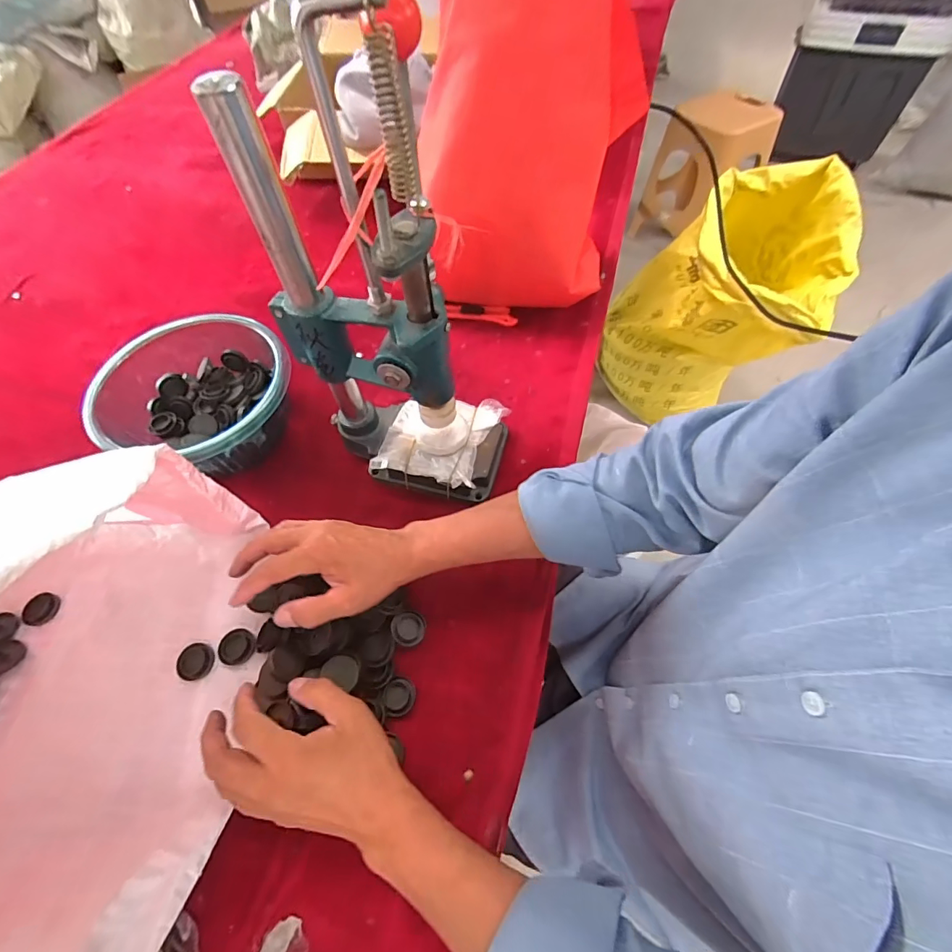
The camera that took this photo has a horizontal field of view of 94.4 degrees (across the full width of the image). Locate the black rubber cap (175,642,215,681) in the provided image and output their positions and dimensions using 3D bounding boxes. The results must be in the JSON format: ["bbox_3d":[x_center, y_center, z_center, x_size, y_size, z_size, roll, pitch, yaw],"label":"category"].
[{"bbox_3d":[-0.264,0.175,0.417,0.031,0.010,0.032,-1,59,1],"label":"black rubber cap"}]

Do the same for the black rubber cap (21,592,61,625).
[{"bbox_3d":[-0.442,0.135,0.448,0.028,0.009,0.031,1,59,2],"label":"black rubber cap"}]

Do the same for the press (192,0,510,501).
[{"bbox_3d":[-0.077,-0.134,0.383,0.200,0.384,0.119,12,60,8],"label":"press"}]

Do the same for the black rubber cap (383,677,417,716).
[{"bbox_3d":[-0.069,0.202,0.402,0.028,0.014,0.030,2,59,3],"label":"black rubber cap"}]

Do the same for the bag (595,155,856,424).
[{"bbox_3d":[0.549,-0.373,1.098,0.421,0.570,0.385,19,63,13],"label":"bag"}]

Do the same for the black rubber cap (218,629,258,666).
[{"bbox_3d":[-0.229,0.163,0.423,0.036,0.004,0.032,1,59,2],"label":"black rubber cap"}]

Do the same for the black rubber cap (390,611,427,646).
[{"bbox_3d":[-0.067,0.149,0.431,0.034,0.014,0.031,-1,59,1],"label":"black rubber cap"}]

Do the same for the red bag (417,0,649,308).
[{"bbox_3d":[0.065,-0.393,0.528,0.237,0.312,0.196,6,60,6],"label":"red bag"}]

